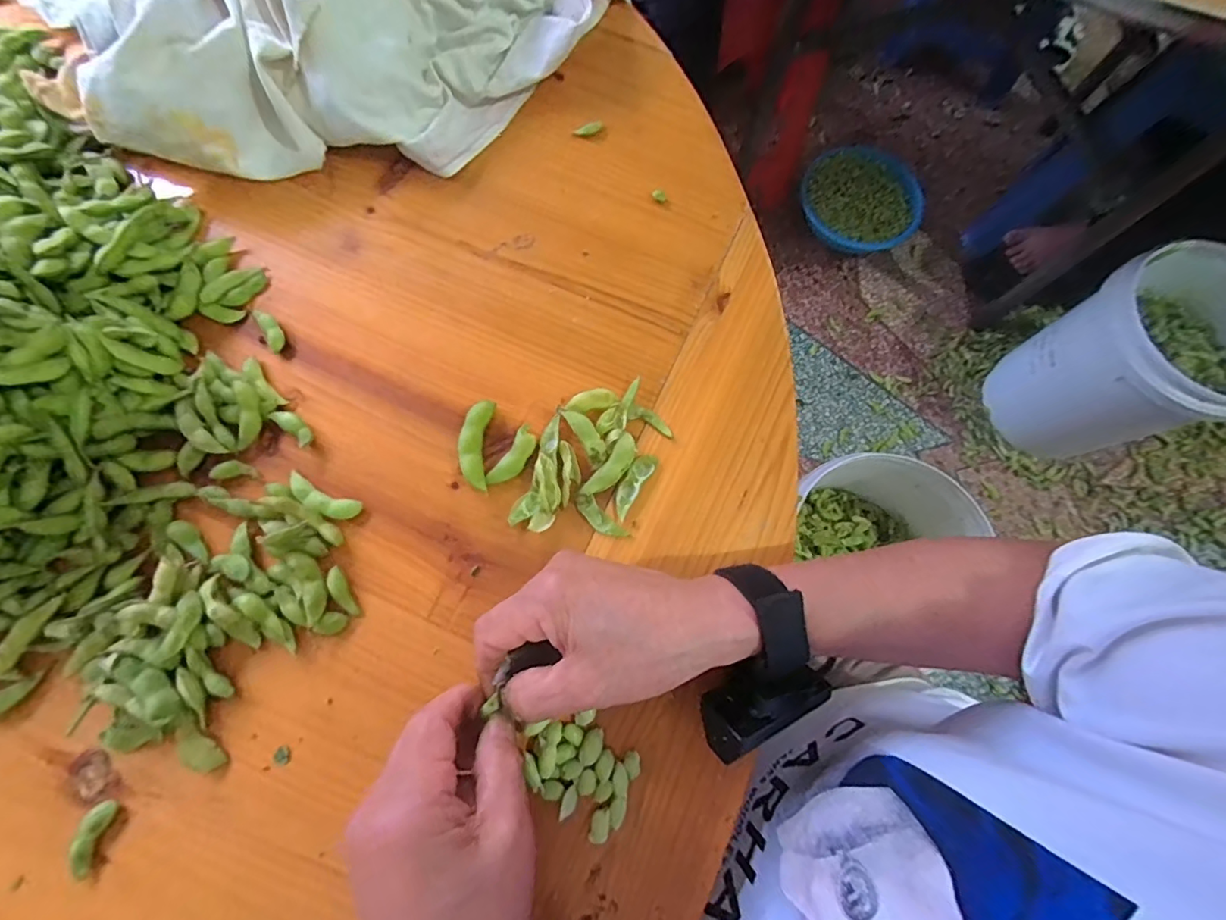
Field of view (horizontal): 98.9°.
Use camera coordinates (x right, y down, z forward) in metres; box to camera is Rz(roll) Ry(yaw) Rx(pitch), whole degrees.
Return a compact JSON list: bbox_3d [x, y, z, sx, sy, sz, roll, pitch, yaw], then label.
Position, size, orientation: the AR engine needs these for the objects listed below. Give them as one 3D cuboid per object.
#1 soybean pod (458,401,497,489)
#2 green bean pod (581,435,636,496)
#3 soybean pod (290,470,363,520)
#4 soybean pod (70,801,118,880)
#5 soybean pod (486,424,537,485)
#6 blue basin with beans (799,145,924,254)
[{"bbox_3d":[-0.088,-0.009,0.336,0.019,0.012,0.057,2,73,-1],"label":"soybean pod"},{"bbox_3d":[0.000,0.005,0.334,0.015,0.010,0.046,35,75,8],"label":"green bean pod"},{"bbox_3d":[-0.181,0.024,0.325,0.049,0.009,0.016,24,74,5],"label":"soybean pod"},{"bbox_3d":[-0.271,0.196,0.271,0.011,0.008,0.034,13,73,2],"label":"soybean pod"},{"bbox_3d":[-0.063,-0.001,0.334,0.015,0.006,0.043,36,88,8],"label":"soybean pod"},{"bbox_3d":[0.586,-0.605,1.229,0.271,0.105,0.237,-29,78,-10],"label":"blue basin with beans"}]

